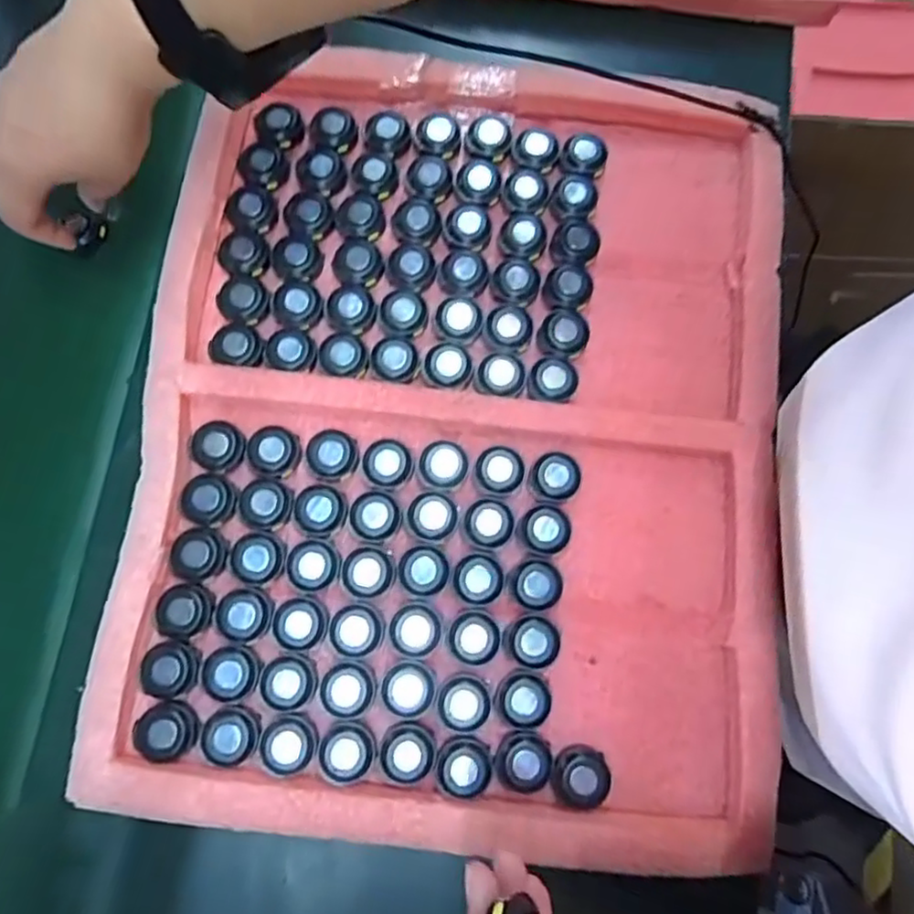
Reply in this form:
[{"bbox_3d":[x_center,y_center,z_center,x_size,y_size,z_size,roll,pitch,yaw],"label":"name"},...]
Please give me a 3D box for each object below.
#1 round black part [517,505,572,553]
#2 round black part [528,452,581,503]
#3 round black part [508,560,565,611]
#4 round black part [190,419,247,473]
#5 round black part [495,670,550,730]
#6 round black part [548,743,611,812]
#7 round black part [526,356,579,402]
[{"bbox_3d":[0.049,0.041,0.362,0.028,0.017,0.026,0,78,1],"label":"round black part"},{"bbox_3d":[0.056,0.012,0.369,0.028,0.016,0.029,0,78,1],"label":"round black part"},{"bbox_3d":[0.044,0.071,0.357,0.028,0.011,0.026,13,78,4],"label":"round black part"},{"bbox_3d":[-0.136,-0.006,0.365,0.028,0.008,0.028,14,78,4],"label":"round black part"},{"bbox_3d":[0.036,0.130,0.344,0.029,0.011,0.028,0,78,1],"label":"round black part"},{"bbox_3d":[0.065,0.168,0.336,0.030,0.013,0.029,0,78,1],"label":"round black part"},{"bbox_3d":[0.057,-0.046,0.382,0.027,0.010,0.027,0,78,1],"label":"round black part"}]

